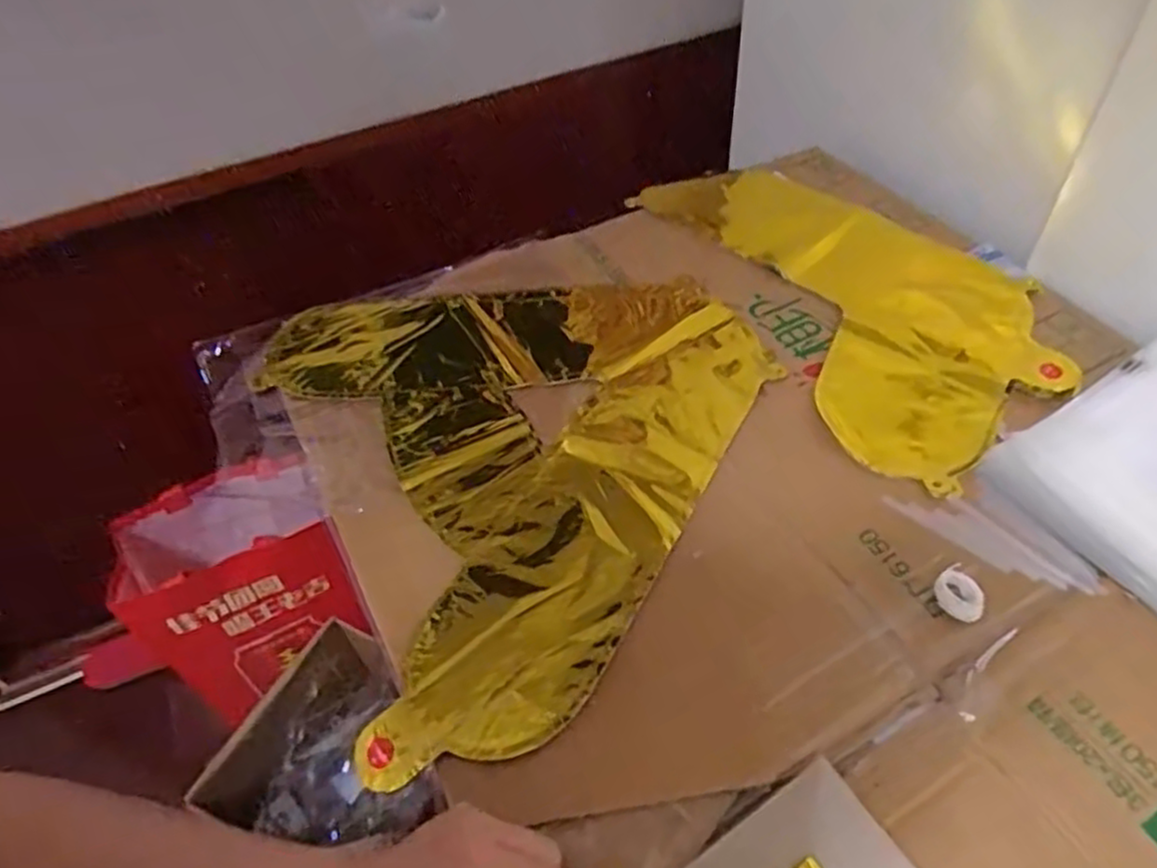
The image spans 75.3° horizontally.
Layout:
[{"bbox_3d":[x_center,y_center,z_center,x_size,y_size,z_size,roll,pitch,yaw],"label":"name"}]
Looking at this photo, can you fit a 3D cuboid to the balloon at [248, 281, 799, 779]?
[{"bbox_3d":[-0.088,-0.001,0.523,0.346,0.007,0.387,21,55,21],"label":"balloon"}]

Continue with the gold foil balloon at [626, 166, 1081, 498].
[{"bbox_3d":[0.209,-0.128,0.613,0.202,0.016,0.393,-23,51,-13],"label":"gold foil balloon"}]

